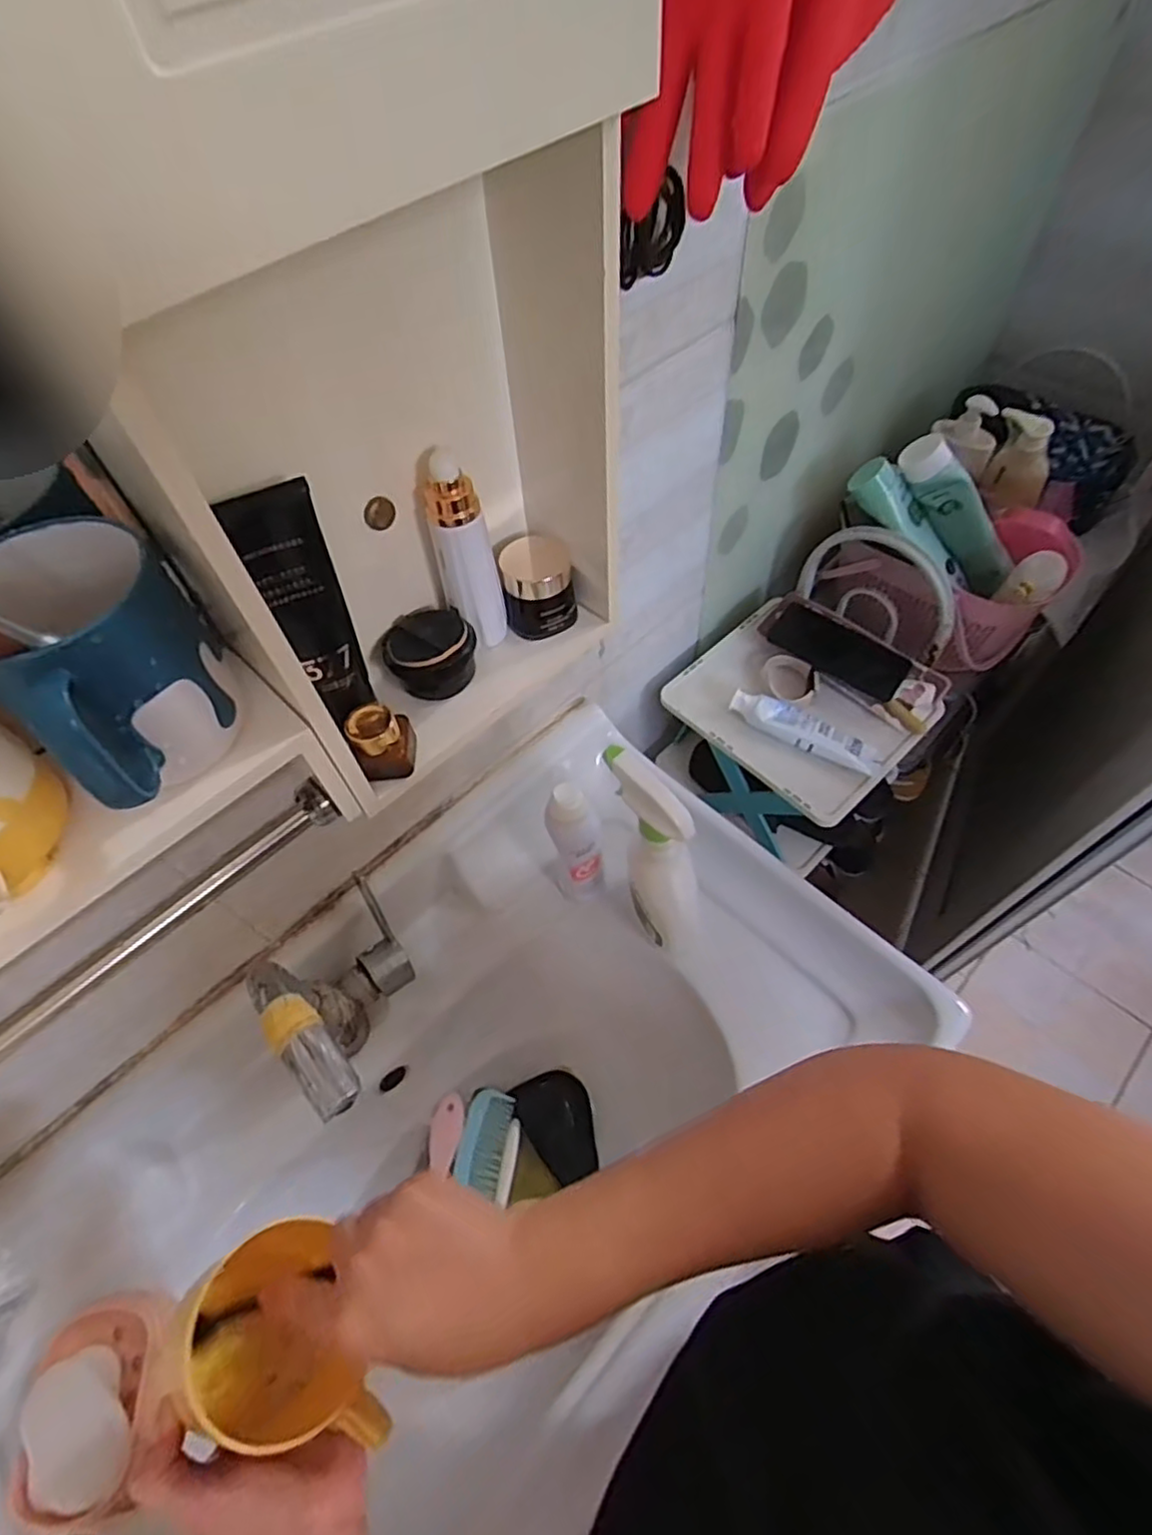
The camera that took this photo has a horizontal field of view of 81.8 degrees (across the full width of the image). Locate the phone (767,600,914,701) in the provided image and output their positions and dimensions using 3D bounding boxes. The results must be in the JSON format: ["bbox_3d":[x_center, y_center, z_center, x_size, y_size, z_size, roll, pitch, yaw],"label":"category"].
[{"bbox_3d":[0.324,-0.146,0.826,0.167,0.011,0.071,36,75,22],"label":"phone"}]

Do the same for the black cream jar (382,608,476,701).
[{"bbox_3d":[-0.102,-0.085,0.466,0.059,0.040,0.060,-2,57,2],"label":"black cream jar"}]

